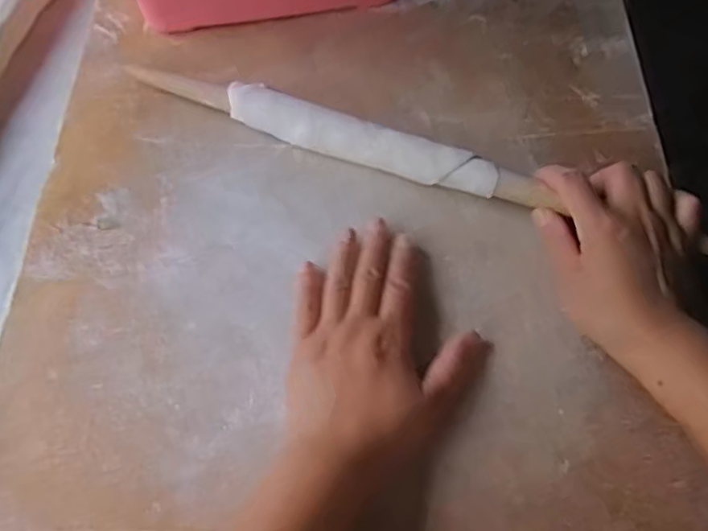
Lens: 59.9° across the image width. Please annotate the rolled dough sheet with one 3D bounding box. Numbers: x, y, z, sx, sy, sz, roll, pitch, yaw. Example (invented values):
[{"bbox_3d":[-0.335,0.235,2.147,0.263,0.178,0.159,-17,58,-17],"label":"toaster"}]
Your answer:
[{"bbox_3d":[0.003,-0.090,0.445,0.203,0.030,0.030,19,65,8],"label":"rolled dough sheet"}]

